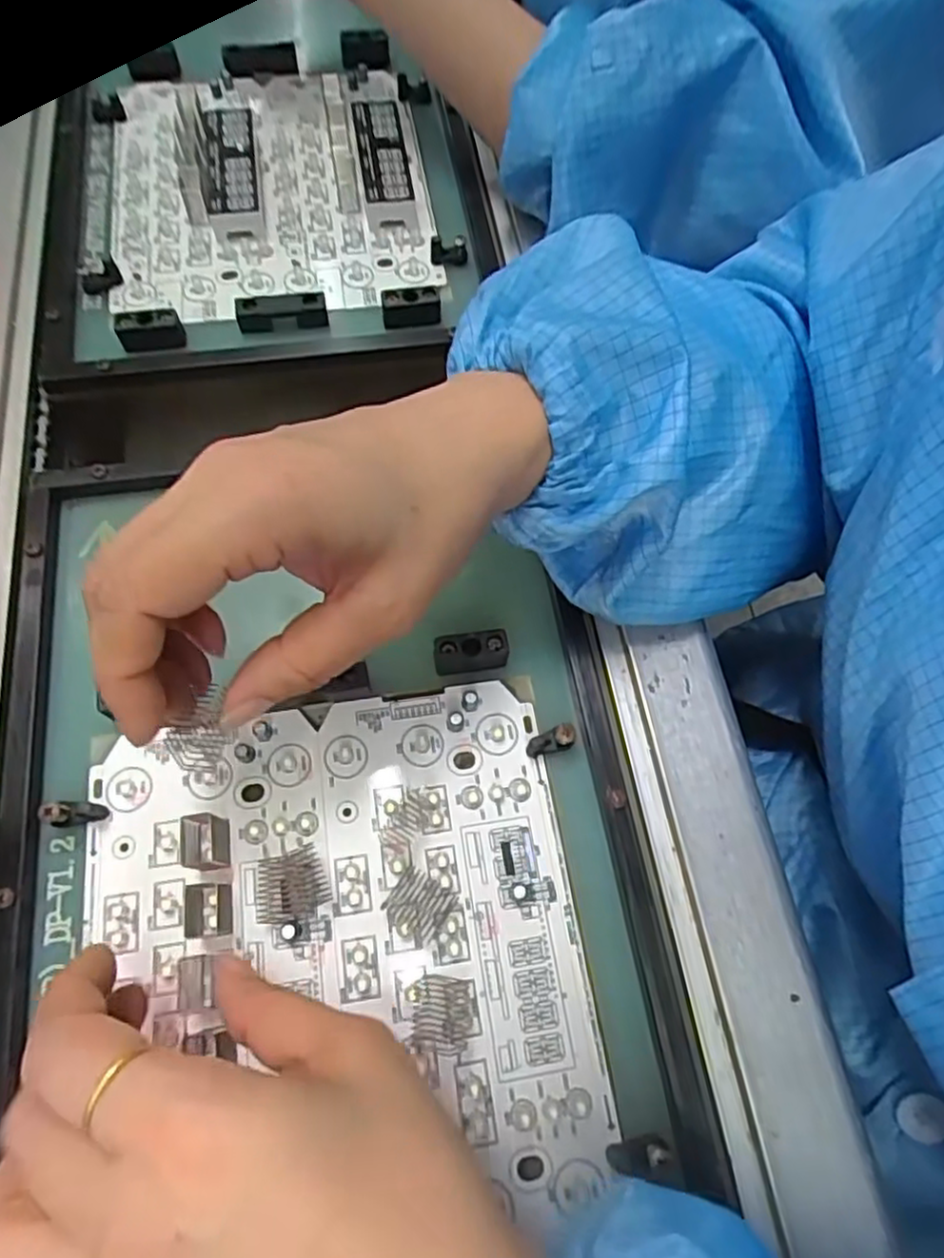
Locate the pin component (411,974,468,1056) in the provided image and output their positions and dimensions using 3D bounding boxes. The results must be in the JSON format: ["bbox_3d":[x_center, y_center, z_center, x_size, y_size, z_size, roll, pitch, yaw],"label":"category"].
[{"bbox_3d":[-0.011,0.134,0.247,0.019,0.004,0.024,3,67,-1],"label":"pin component"}]

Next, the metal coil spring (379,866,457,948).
[{"bbox_3d":[-0.019,0.101,0.260,0.023,0.004,0.019,32,70,11],"label":"metal coil spring"}]

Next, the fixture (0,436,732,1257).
[{"bbox_3d":[-0.053,0.084,0.261,0.232,0.018,0.345,-8,67,-5],"label":"fixture"}]

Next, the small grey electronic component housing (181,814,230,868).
[{"bbox_3d":[-0.101,0.079,0.265,0.018,0.004,0.020,-7,67,-5],"label":"small grey electronic component housing"}]

